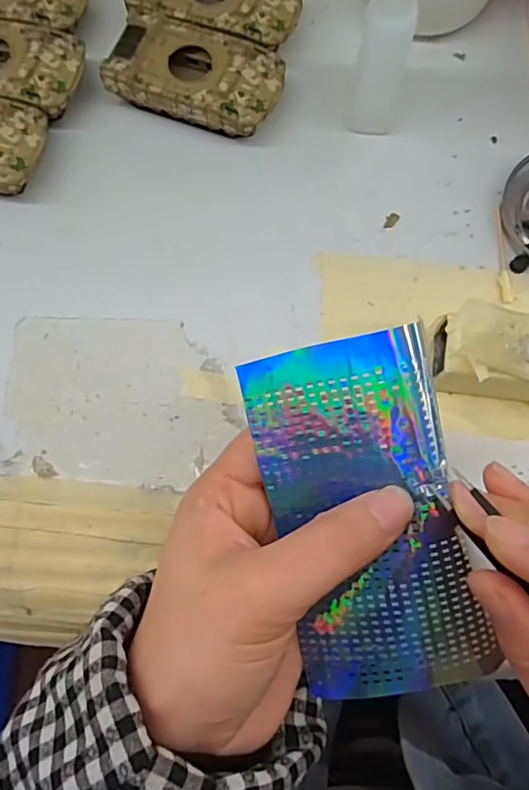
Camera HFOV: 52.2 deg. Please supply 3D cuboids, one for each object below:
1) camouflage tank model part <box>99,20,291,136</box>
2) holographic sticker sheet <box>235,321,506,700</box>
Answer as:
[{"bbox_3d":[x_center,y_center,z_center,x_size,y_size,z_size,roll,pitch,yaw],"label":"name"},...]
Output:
[{"bbox_3d":[-0.038,-0.178,0.309,0.094,0.024,0.053,18,78,6],"label":"camouflage tank model part"},{"bbox_3d":[0.036,0.046,0.187,0.063,0.013,0.128,-13,98,13],"label":"holographic sticker sheet"}]

